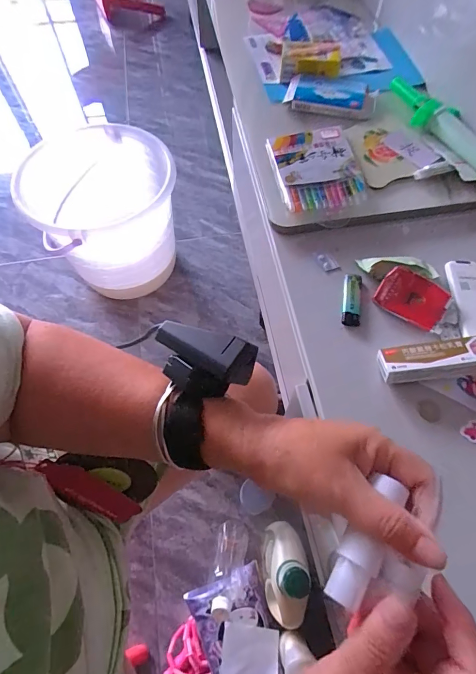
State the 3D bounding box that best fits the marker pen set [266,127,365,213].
[{"bbox_3d":[0.112,-0.247,0.534,0.110,0.017,0.150,-6,64,-4],"label":"marker pen set"}]

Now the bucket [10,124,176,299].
[{"bbox_3d":[-0.270,-0.257,0.841,0.289,0.296,0.306,0,64,0],"label":"bucket"}]

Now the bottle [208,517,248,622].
[{"bbox_3d":[-0.017,0.392,0.625,0.052,0.056,0.176,12,20,5],"label":"bottle"}]

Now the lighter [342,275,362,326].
[{"bbox_3d":[0.145,-0.048,0.468,0.024,0.012,0.072,9,64,4],"label":"lighter"}]

